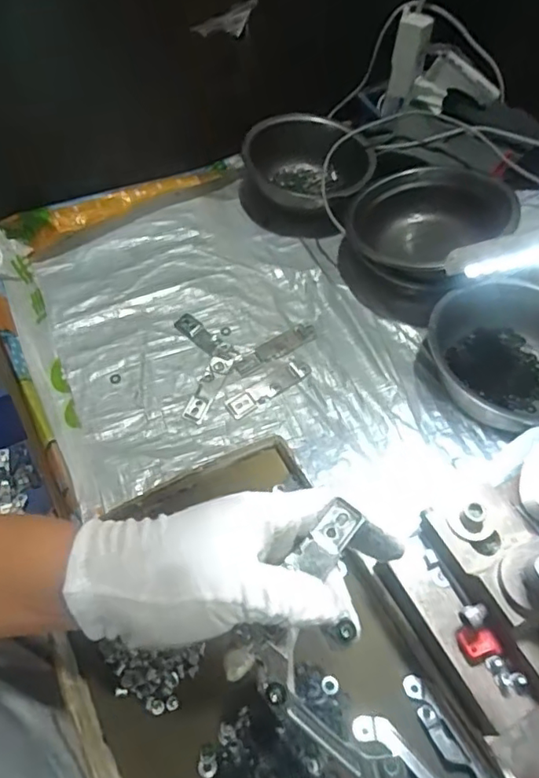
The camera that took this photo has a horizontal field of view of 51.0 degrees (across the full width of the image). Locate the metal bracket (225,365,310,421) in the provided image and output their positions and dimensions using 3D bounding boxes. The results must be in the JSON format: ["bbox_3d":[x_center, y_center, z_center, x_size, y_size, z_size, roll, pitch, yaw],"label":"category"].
[{"bbox_3d":[0.000,0.000,0.532,0.087,0.005,0.022,-29,64,-20],"label":"metal bracket"}]

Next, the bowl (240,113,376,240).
[{"bbox_3d":[0.041,-0.248,0.648,0.142,0.068,0.135,2,58,-3],"label":"bowl"}]

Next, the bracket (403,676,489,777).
[{"bbox_3d":[0.109,0.210,0.319,0.017,0.012,0.095,-24,63,-16],"label":"bracket"}]

